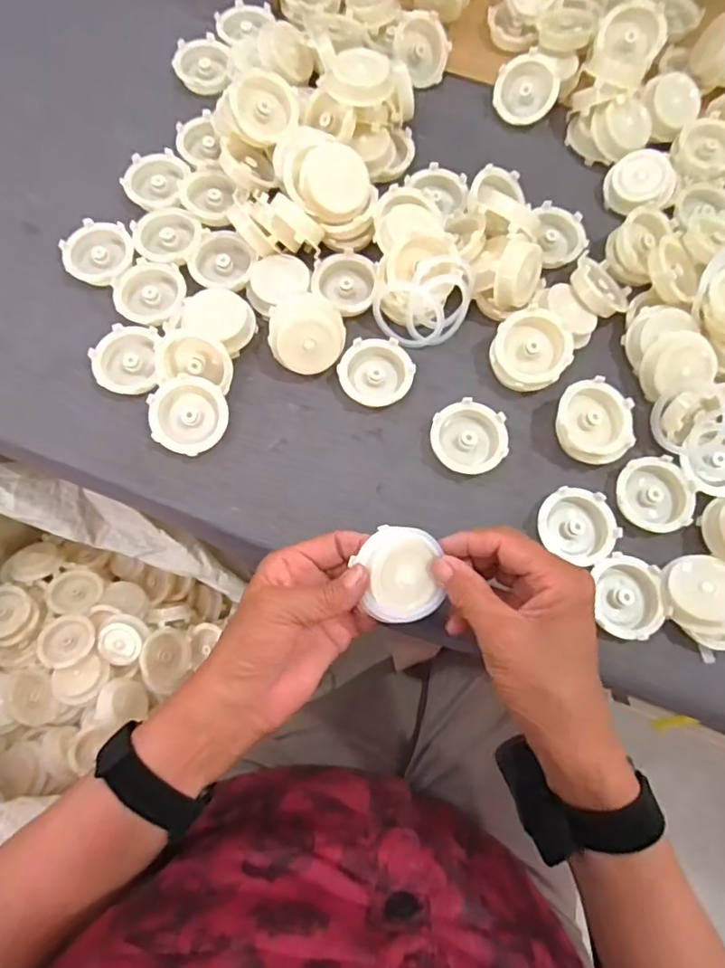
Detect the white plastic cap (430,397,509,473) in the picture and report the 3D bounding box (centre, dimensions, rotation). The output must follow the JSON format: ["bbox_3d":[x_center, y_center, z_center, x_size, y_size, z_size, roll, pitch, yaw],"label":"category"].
[{"bbox_3d":[0.084,-0.036,0.442,0.059,0.018,0.054,0,75,-1],"label":"white plastic cap"}]

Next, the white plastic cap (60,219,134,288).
[{"bbox_3d":[-0.226,-0.199,0.481,0.059,0.017,0.056,0,75,-1],"label":"white plastic cap"}]

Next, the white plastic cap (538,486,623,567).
[{"bbox_3d":[0.163,0.031,0.425,0.057,0.014,0.052,0,75,-1],"label":"white plastic cap"}]

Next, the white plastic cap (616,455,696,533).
[{"bbox_3d":[0.227,0.008,0.433,0.057,0.014,0.057,0,75,-1],"label":"white plastic cap"}]

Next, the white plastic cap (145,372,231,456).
[{"bbox_3d":[-0.135,-0.052,0.435,0.058,0.020,0.058,0,75,-1],"label":"white plastic cap"}]

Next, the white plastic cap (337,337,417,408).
[{"bbox_3d":[0.011,-0.089,0.454,0.059,0.014,0.055,0,75,-1],"label":"white plastic cap"}]

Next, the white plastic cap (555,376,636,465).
[{"bbox_3d":[0.179,-0.049,0.437,0.061,0.019,0.061,0,86,-3],"label":"white plastic cap"}]

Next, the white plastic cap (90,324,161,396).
[{"bbox_3d":[-0.190,-0.100,0.451,0.051,0.014,0.060,-3,75,-1],"label":"white plastic cap"}]

